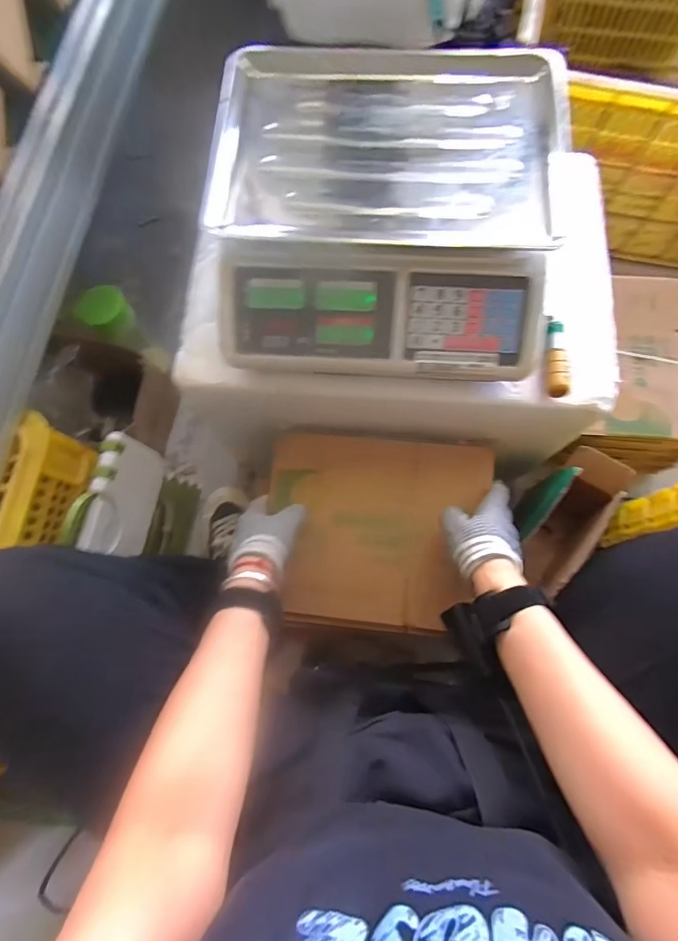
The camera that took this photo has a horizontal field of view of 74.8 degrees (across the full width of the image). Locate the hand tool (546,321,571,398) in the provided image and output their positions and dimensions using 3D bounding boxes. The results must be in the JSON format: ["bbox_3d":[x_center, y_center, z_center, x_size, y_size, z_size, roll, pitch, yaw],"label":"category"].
[{"bbox_3d":[0.237,-0.121,0.483,0.022,0.018,0.080,0,74,1],"label":"hand tool"}]

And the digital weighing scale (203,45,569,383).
[{"bbox_3d":[0.049,-0.277,0.465,0.325,0.103,0.334,4,74,3],"label":"digital weighing scale"}]

